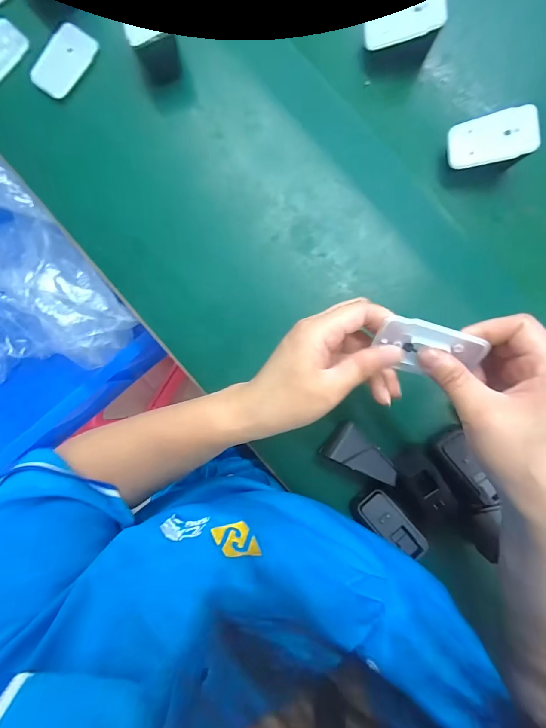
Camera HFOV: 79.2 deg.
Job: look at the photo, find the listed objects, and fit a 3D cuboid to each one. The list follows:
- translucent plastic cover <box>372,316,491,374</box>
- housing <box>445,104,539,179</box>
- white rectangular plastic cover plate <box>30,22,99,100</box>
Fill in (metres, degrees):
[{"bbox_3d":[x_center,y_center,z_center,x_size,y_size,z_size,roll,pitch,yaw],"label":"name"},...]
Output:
[{"bbox_3d":[0.105,-0.009,0.222,0.066,0.004,0.039,18,130,3],"label":"translucent plastic cover"},{"bbox_3d":[0.205,-0.206,0.314,0.069,0.033,0.045,-7,91,24],"label":"housing"},{"bbox_3d":[-0.215,-0.311,0.338,0.047,0.007,0.070,41,90,3],"label":"white rectangular plastic cover plate"}]

